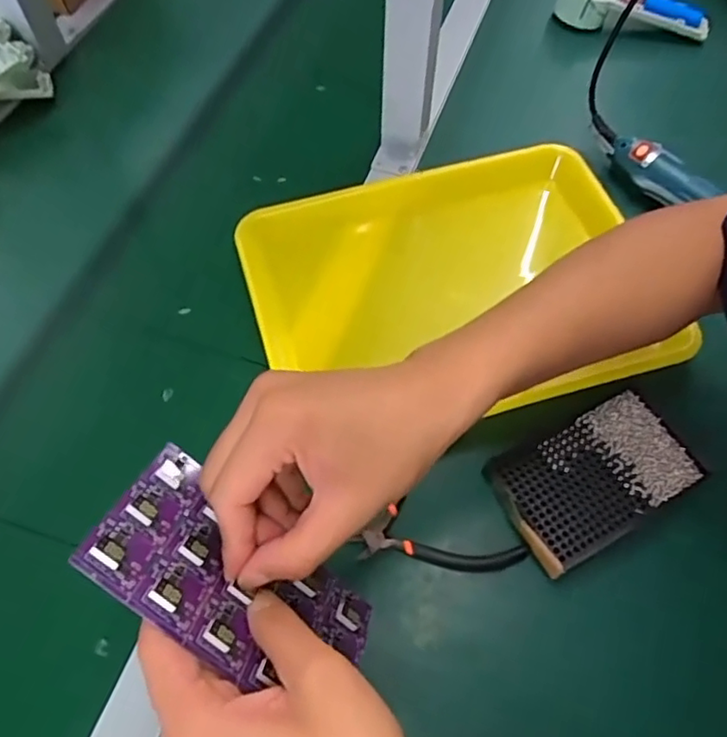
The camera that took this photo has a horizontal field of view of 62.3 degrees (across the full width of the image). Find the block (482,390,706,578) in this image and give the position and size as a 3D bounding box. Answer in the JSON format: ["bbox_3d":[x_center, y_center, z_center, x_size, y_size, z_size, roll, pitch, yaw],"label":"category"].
[{"bbox_3d":[0.166,0.079,0.437,0.135,0.020,0.085,-26,64,-14],"label":"block"}]

